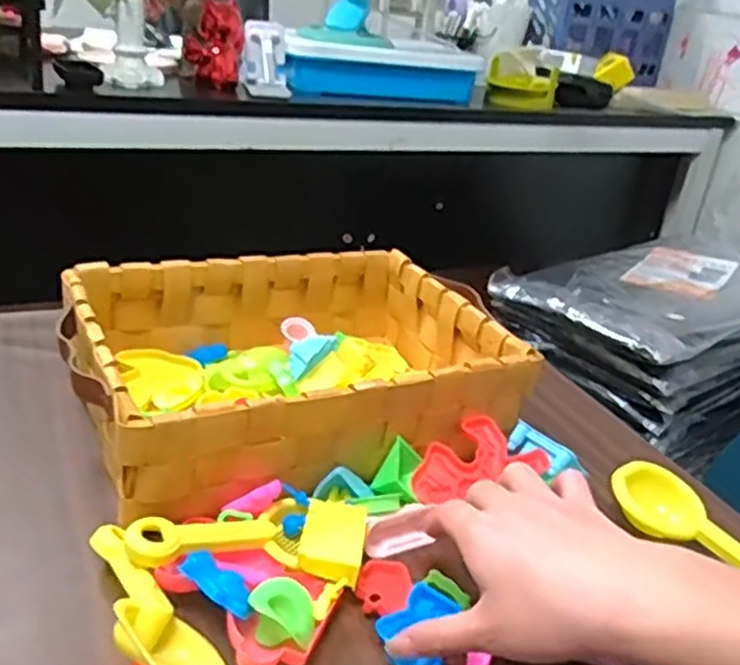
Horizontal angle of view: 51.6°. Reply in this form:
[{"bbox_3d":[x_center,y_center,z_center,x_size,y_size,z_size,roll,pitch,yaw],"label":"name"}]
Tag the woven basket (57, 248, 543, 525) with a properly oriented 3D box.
[{"bbox_3d":[-0.064,0.021,0.614,0.319,0.086,0.236,-8,28,-29],"label":"woven basket"}]

